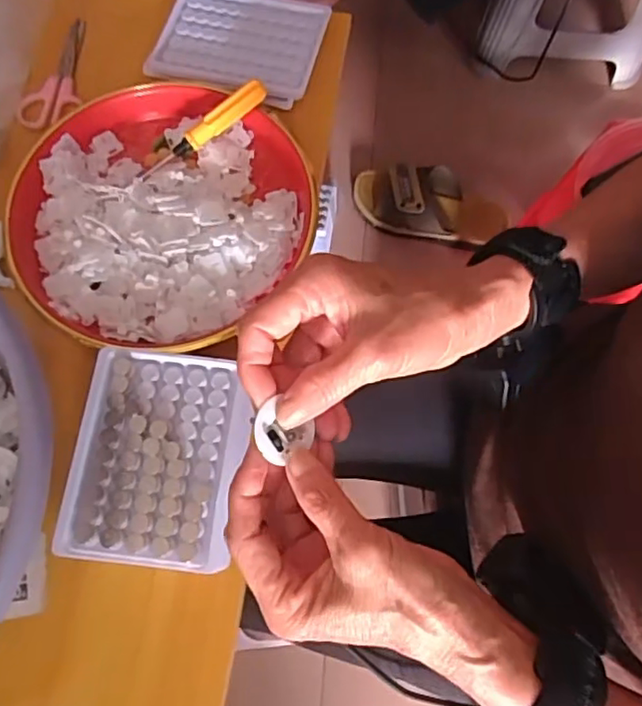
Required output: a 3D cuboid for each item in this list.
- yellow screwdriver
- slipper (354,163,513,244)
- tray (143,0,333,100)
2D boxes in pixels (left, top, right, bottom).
[{"bbox_3d":[-0.090,-0.167,0.468,0.114,0.017,0.015,-34,74,8],"label":"yellow screwdriver"},{"bbox_3d":[0.179,-0.243,1.001,0.252,0.074,0.112,11,71,3],"label":"slipper"},{"bbox_3d":[-0.067,-0.258,0.509,0.132,0.012,0.099,13,71,3],"label":"tray"}]

